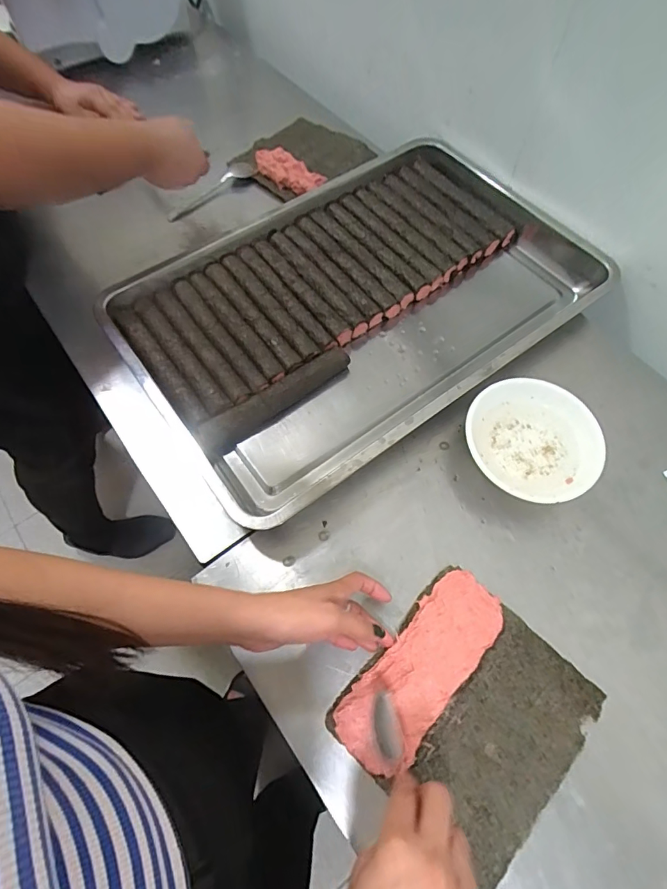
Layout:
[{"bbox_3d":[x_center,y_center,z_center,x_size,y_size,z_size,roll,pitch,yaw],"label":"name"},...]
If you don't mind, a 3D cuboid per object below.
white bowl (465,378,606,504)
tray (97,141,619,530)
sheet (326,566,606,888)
[{"bbox_3d":[0.225,-0.003,0.512,0.137,0.048,0.140,0,64,0],"label":"white bowl"},{"bbox_3d":[0.046,-0.202,0.610,0.614,0.052,0.393,-34,69,-15],"label":"tray"},{"bbox_3d":[0.124,0.241,0.414,0.178,0.011,0.192,41,71,17],"label":"sheet"}]

